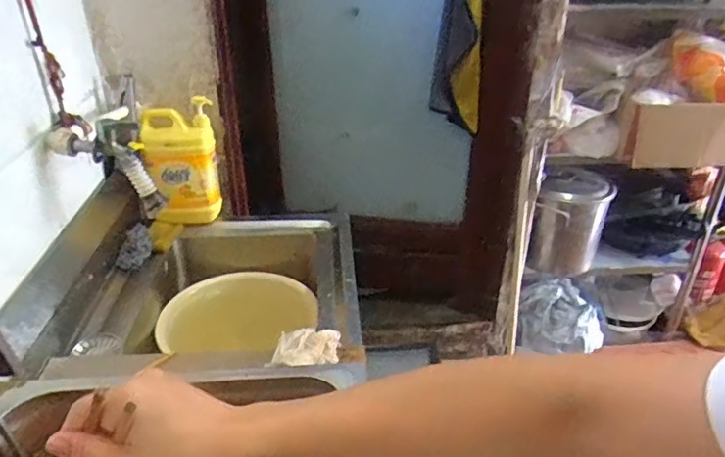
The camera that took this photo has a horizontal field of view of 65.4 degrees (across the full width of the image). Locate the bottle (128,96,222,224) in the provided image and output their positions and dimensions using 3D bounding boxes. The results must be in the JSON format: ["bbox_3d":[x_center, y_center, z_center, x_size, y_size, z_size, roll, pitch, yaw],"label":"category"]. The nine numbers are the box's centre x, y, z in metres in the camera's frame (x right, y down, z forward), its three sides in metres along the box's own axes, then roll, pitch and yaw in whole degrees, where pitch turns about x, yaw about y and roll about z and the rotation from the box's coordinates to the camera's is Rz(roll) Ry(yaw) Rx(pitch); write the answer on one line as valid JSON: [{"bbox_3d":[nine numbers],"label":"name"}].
[{"bbox_3d":[-0.385,-0.132,1.195,0.150,0.225,0.090,-5,29,-11],"label":"bottle"}]

